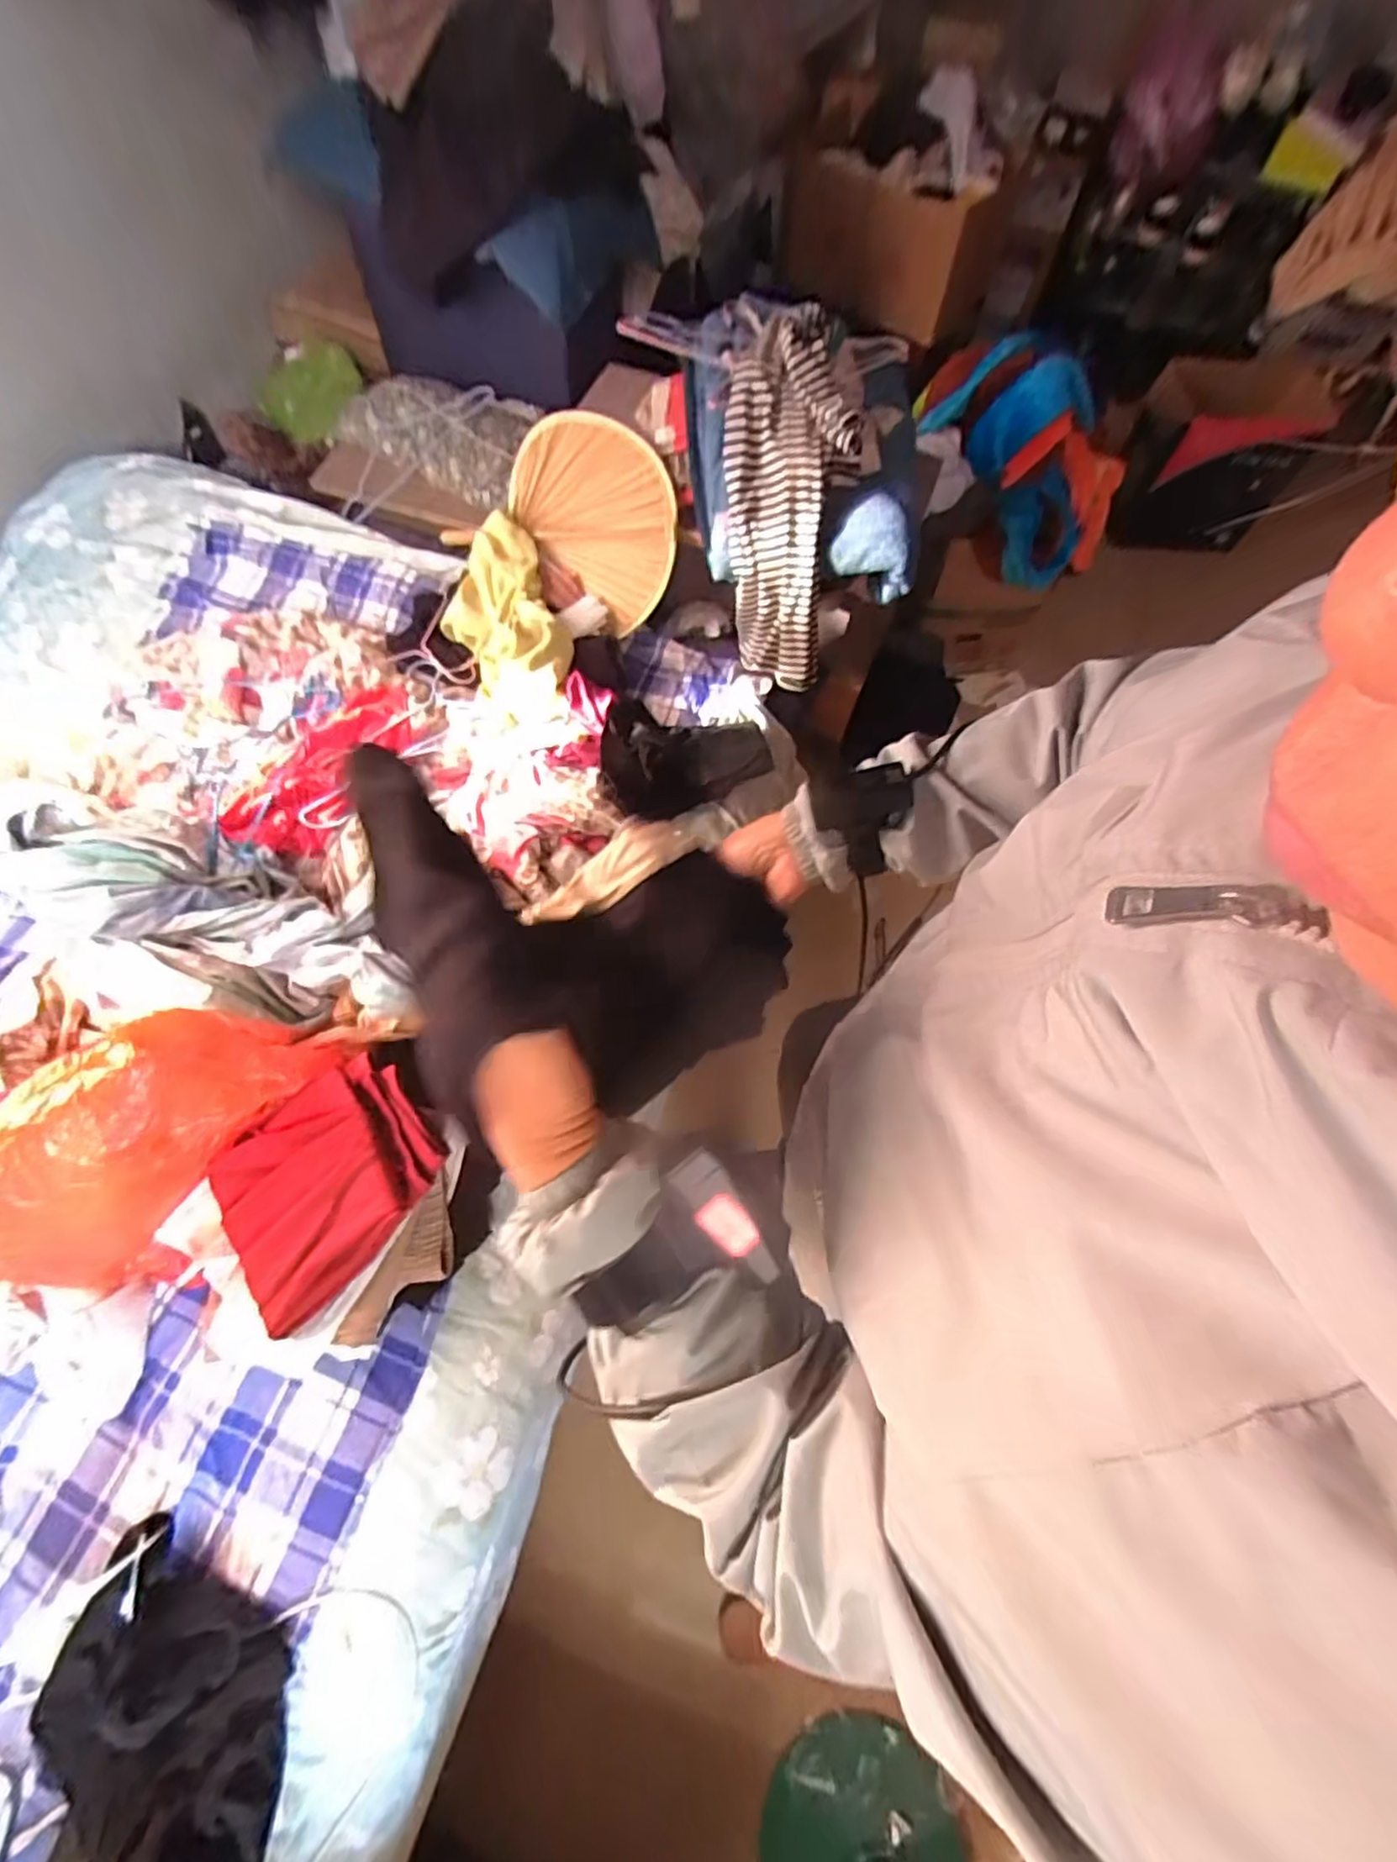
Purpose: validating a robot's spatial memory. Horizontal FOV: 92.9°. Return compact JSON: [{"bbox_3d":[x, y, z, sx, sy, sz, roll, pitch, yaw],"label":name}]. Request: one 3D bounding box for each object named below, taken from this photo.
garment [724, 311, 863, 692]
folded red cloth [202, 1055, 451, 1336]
[{"bbox_3d":[0.136,-0.638,1.024,0.177,0.182,0.496,-4,109,-4],"label":"garment"},{"bbox_3d":[-0.435,0.282,0.754,0.243,0.083,0.212,-40,74,-16],"label":"folded red cloth"}]

